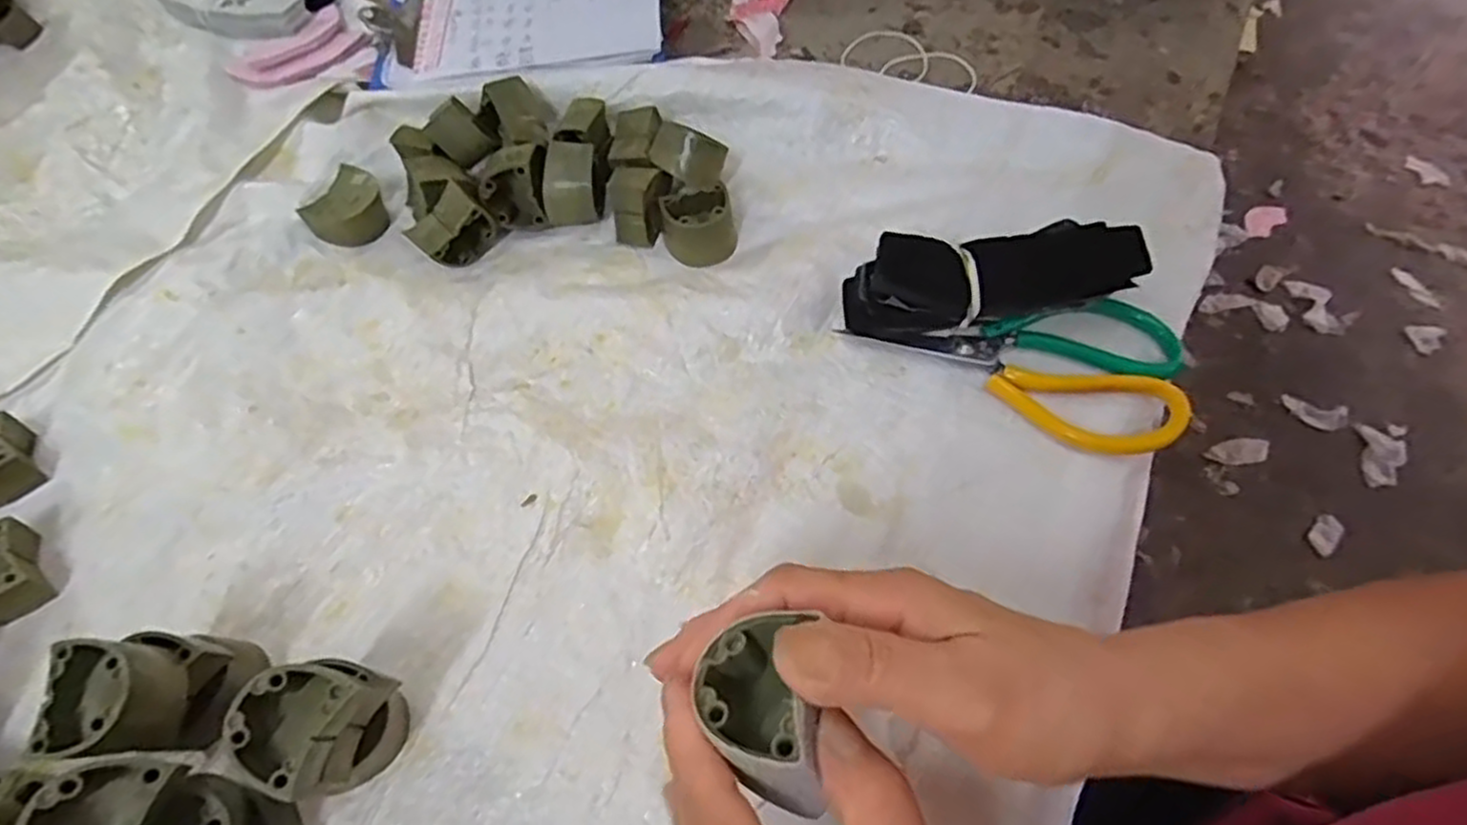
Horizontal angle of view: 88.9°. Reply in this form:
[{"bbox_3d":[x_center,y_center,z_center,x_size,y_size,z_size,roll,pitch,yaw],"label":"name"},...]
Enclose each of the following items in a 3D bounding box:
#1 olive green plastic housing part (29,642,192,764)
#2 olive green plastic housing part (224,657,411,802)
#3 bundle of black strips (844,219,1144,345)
[{"bbox_3d":[-0.254,0.117,0.308,0.041,0.032,0.047,-8,59,-3],"label":"olive green plastic housing part"},{"bbox_3d":[-0.173,0.132,0.320,0.043,0.078,0.049,19,62,13],"label":"olive green plastic housing part"},{"bbox_3d":[0.147,-0.080,0.443,0.162,0.051,0.059,-8,59,-3],"label":"bundle of black strips"}]

